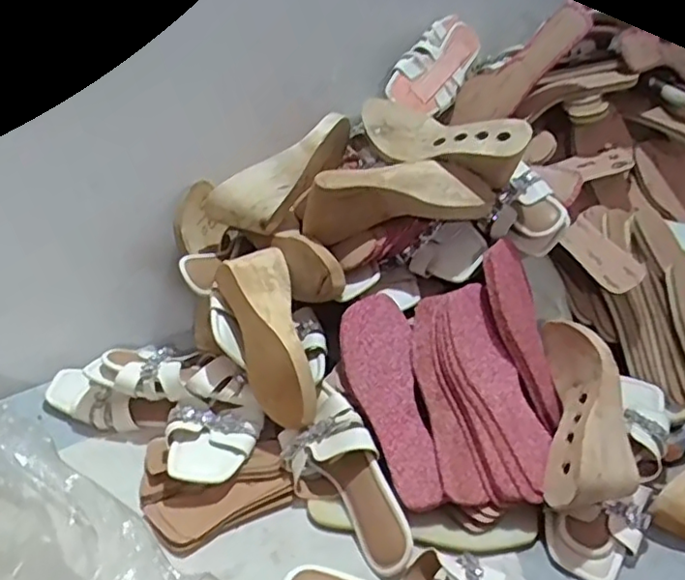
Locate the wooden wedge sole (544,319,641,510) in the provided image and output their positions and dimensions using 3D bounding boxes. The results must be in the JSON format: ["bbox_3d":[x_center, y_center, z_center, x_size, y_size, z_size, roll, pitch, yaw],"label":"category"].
[{"bbox_3d":[0.273,0.131,0.695,0.100,0.069,0.220,5,56,5],"label":"wooden wedge sole"}]

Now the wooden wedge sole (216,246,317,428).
[{"bbox_3d":[-0.082,0.050,0.745,0.086,0.071,0.220,-12,73,-20],"label":"wooden wedge sole"}]

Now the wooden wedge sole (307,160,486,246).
[{"bbox_3d":[0.064,-0.103,0.788,0.222,0.091,0.067,7,33,8],"label":"wooden wedge sole"}]

